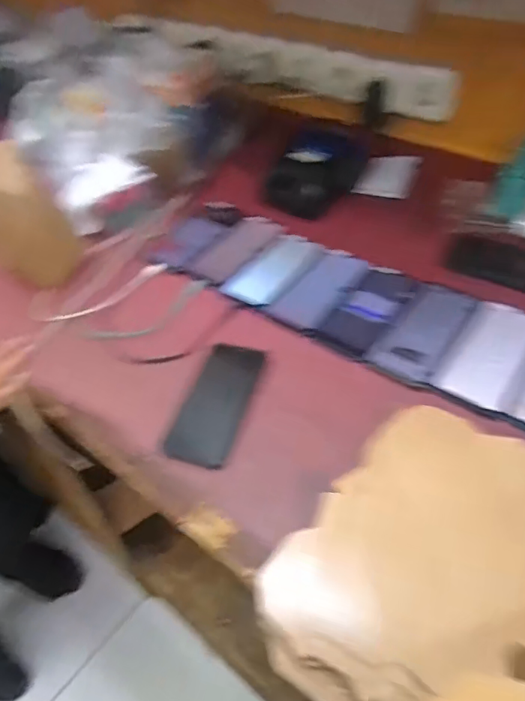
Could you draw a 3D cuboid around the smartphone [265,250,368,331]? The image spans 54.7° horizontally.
[{"bbox_3d":[0.080,-0.088,0.689,0.076,0.008,0.145,30,57,28],"label":"smartphone"}]

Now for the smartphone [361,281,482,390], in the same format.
[{"bbox_3d":[0.197,-0.026,0.617,0.073,0.009,0.165,26,55,26],"label":"smartphone"}]

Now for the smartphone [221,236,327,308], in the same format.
[{"bbox_3d":[0.019,-0.118,0.725,0.079,0.004,0.153,27,56,27],"label":"smartphone"}]

